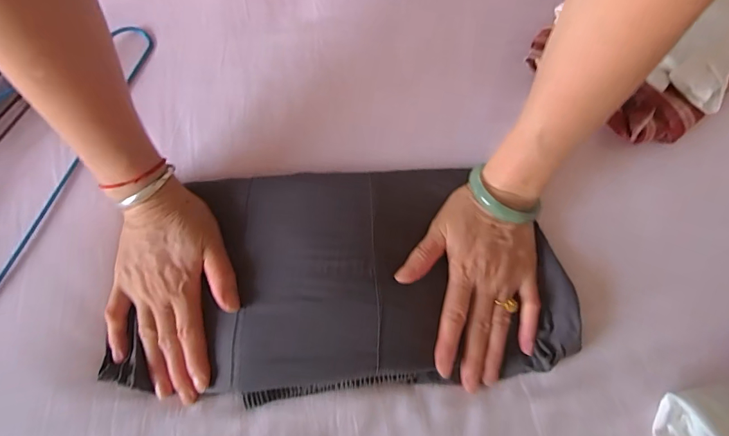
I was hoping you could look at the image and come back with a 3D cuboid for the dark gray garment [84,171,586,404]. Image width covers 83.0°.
[{"bbox_3d":[-0.017,0.049,0.351,0.366,0.032,0.183,-4,73,-3],"label":"dark gray garment"}]

